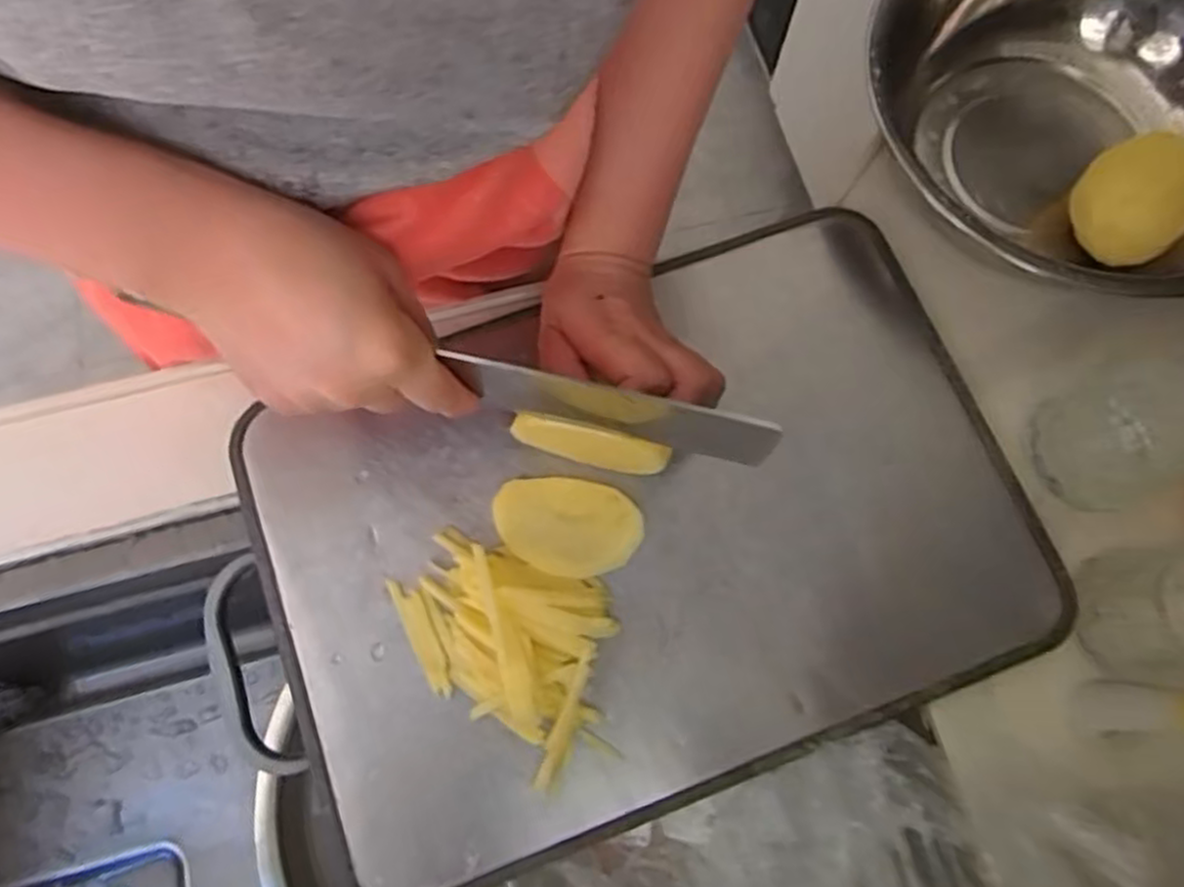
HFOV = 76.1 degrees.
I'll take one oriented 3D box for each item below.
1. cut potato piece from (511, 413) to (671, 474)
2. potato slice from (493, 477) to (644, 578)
[{"bbox_3d":[-0.002,0.000,0.416,0.087,0.044,0.010,14,73,3],"label":"cut potato piece"},{"bbox_3d":[-0.015,0.046,0.430,0.082,0.007,0.054,13,73,3],"label":"potato slice"}]

